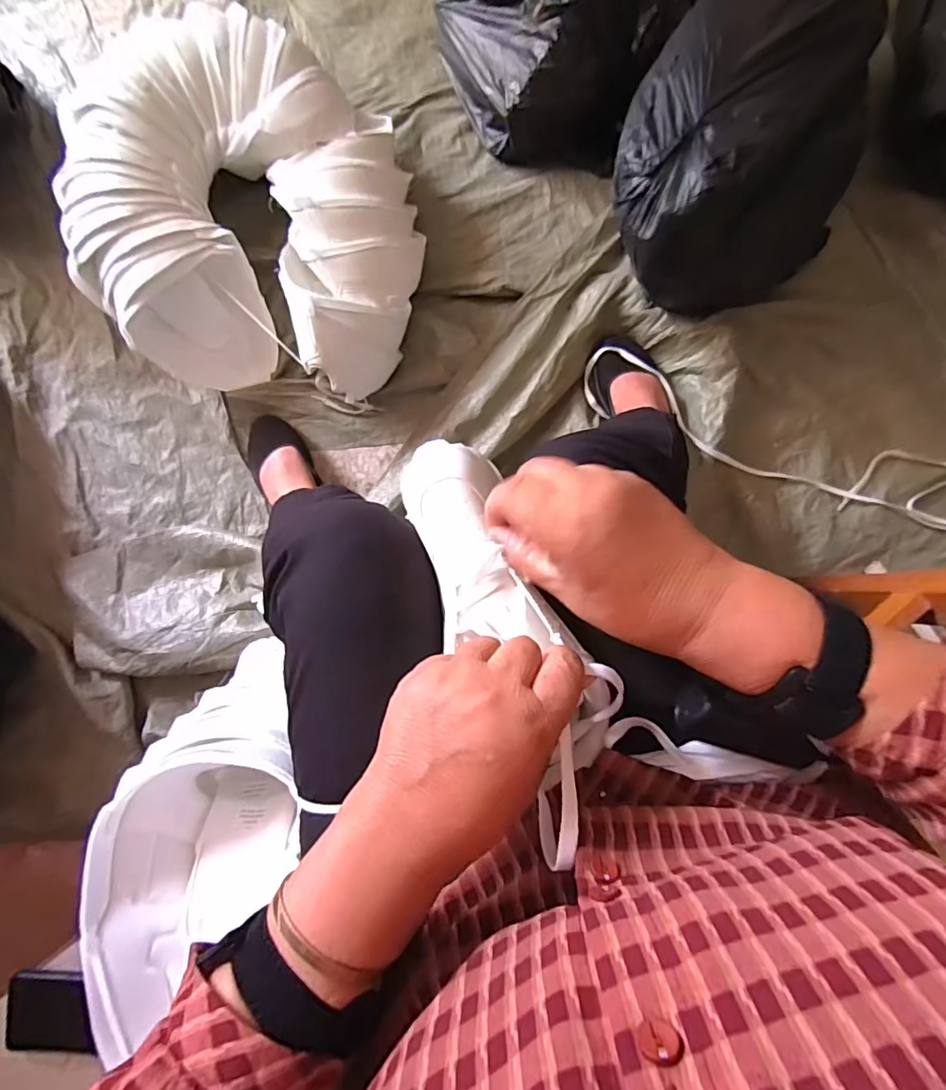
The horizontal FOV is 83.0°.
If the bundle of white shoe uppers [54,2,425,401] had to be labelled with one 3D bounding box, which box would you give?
[{"bbox_3d":[-0.311,-0.463,0.768,0.468,0.179,0.455,0,87,1],"label":"bundle of white shoe uppers"}]

